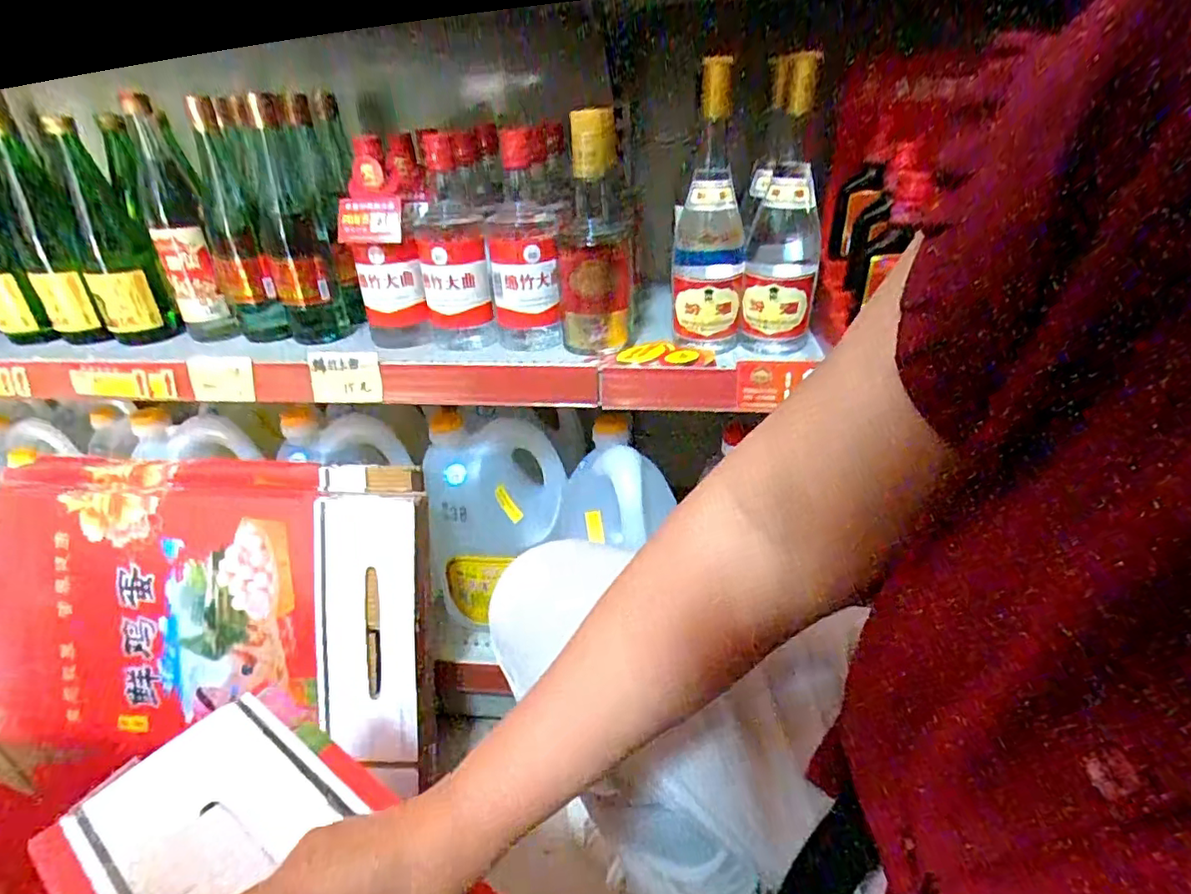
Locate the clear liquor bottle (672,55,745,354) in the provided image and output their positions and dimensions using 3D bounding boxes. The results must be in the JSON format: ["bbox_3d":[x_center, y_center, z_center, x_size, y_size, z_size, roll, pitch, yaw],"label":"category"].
[{"bbox_3d":[0.117,-0.232,0.595,0.069,0.256,0.063,1,31,4],"label":"clear liquor bottle"}]

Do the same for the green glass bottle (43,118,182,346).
[{"bbox_3d":[-0.561,-0.232,0.687,0.071,0.222,0.087,-26,39,-35],"label":"green glass bottle"}]

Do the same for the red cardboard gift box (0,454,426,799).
[{"bbox_3d":[-0.437,0.194,0.679,0.491,0.348,0.085,1,2,3],"label":"red cardboard gift box"}]

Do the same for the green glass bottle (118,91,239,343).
[{"bbox_3d":[-0.484,-0.248,0.690,0.056,0.258,0.056,-23,37,-31],"label":"green glass bottle"}]

